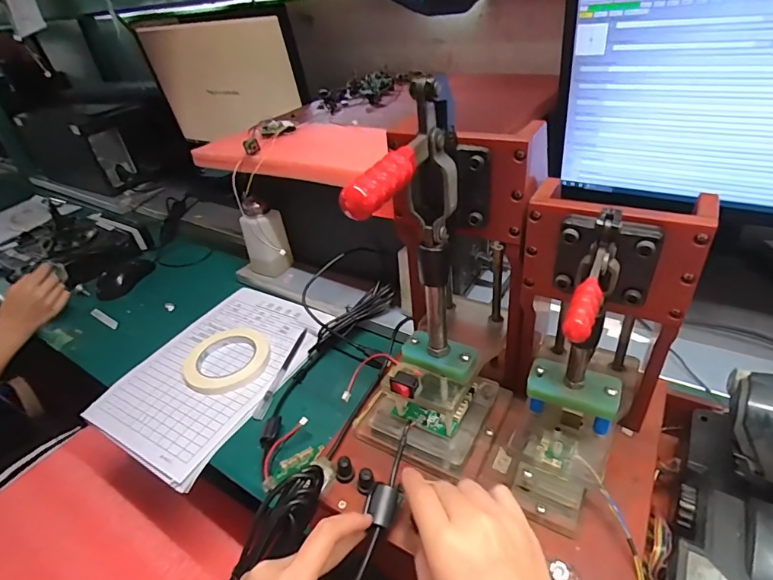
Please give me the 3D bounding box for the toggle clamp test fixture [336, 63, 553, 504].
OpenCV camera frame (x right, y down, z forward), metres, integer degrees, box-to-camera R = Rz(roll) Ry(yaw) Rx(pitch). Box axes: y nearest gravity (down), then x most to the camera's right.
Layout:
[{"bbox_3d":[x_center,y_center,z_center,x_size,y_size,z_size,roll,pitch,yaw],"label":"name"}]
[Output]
[{"bbox_3d":[0.026,0.007,0.329,0.109,0.281,0.174,18,43,31],"label":"toggle clamp test fixture"}]

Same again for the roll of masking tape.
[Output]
[{"bbox_3d":[-0.219,0.094,0.606,0.112,0.013,0.112,-5,36,4],"label":"roll of masking tape"}]

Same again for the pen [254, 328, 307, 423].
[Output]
[{"bbox_3d":[-0.137,0.108,0.590,0.013,0.012,0.151,5,37,17],"label":"pen"}]

